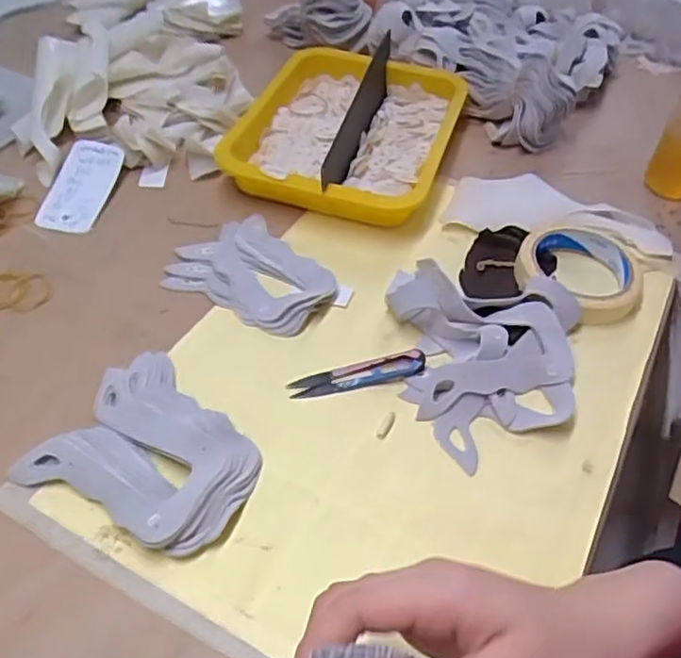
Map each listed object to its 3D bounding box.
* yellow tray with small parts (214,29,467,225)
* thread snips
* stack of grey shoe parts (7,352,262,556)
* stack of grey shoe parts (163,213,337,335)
[{"bbox_3d":[0.006,-0.208,0.667,0.208,0.040,0.284,16,49,10],"label":"yellow tray with small parts"},{"bbox_3d":[0.013,0.032,0.479,0.099,0.014,0.022,-10,50,-13],"label":"thread snips"},{"bbox_3d":[-0.120,0.077,0.430,0.134,0.019,0.112,23,51,16],"label":"stack of grey shoe parts"},{"bbox_3d":[-0.066,-0.051,0.542,0.129,0.014,0.105,24,51,16],"label":"stack of grey shoe parts"}]

